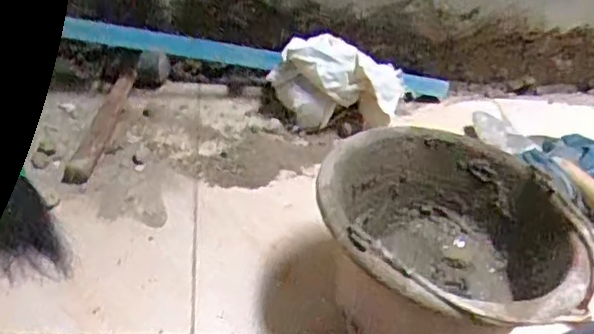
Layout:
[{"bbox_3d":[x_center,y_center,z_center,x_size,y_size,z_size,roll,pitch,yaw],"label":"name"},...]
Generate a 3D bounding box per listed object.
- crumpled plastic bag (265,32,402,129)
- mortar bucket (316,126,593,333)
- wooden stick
[{"bbox_3d":[0.064,-0.119,0.910,0.201,0.119,0.093,3,37,-6],"label":"crumpled plastic bag"},{"bbox_3d":[0.133,0.095,0.605,0.230,0.166,0.237,4,37,-3],"label":"mortar bucket"},{"bbox_3d":[-0.264,-0.065,0.862,0.032,0.039,0.248,6,37,-1],"label":"wooden stick"}]

